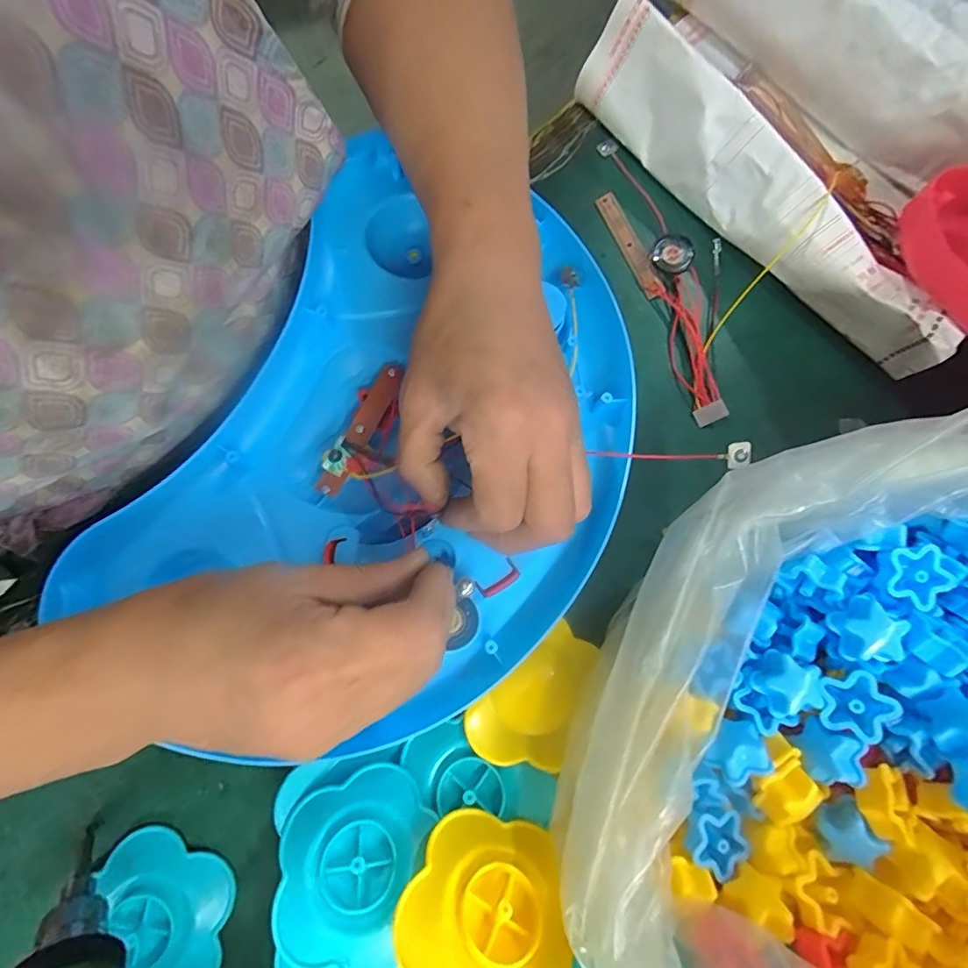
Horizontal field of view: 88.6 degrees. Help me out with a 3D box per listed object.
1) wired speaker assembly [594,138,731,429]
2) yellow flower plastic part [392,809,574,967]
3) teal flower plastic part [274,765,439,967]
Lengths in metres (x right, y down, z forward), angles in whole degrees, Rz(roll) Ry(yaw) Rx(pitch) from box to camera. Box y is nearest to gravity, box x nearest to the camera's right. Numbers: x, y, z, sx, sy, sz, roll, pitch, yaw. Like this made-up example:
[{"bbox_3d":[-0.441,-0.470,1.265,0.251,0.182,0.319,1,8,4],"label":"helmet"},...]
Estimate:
[{"bbox_3d":[0.131,-0.148,0.335,0.062,0.017,0.213,-19,81,-6],"label":"wired speaker assembly"},{"bbox_3d":[0.002,0.184,0.209,0.070,0.018,0.072,30,40,21],"label":"yellow flower plastic part"},{"bbox_3d":[-0.060,0.177,0.231,0.068,0.014,0.074,-5,48,-6],"label":"teal flower plastic part"}]

